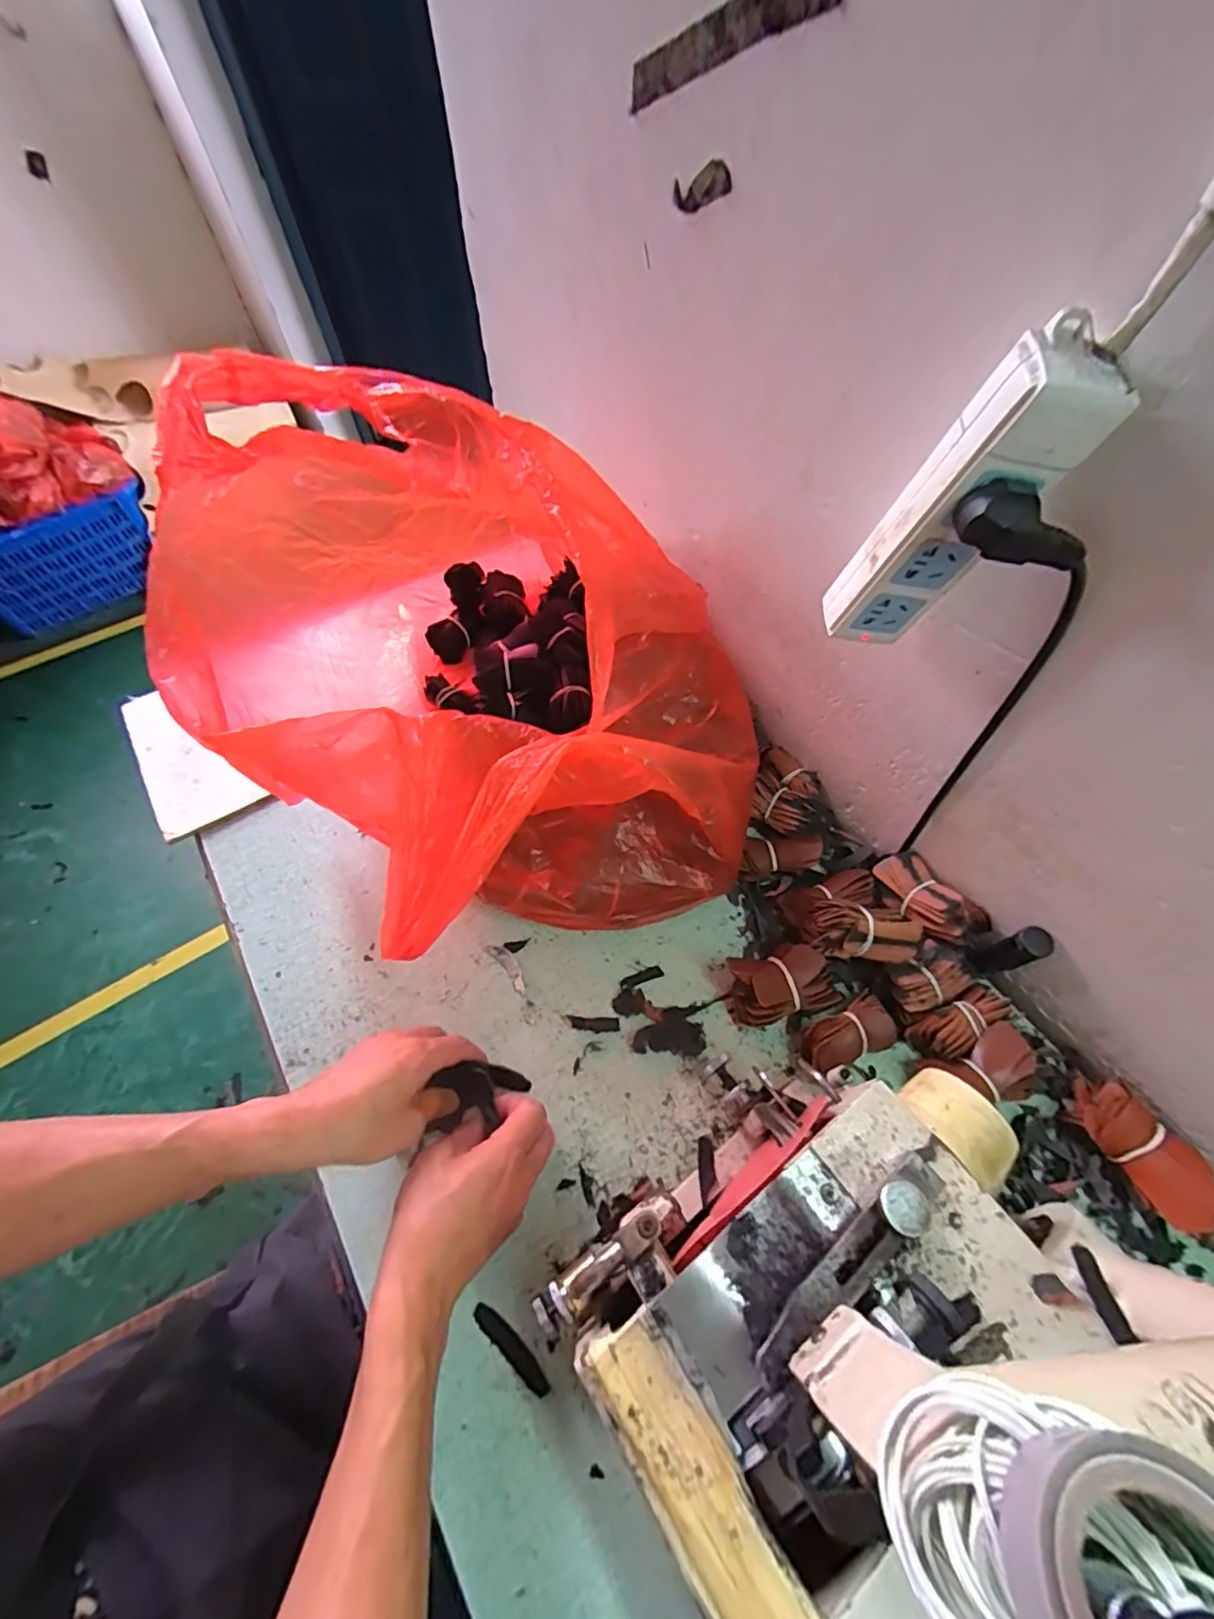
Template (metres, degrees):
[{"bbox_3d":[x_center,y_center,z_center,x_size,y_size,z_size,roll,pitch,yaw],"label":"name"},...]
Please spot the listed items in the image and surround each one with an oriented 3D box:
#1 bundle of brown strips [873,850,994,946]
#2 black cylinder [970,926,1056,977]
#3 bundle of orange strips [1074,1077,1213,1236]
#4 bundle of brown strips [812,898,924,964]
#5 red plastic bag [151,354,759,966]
[{"bbox_3d":[0.280,0.074,0.507,0.048,0.030,0.094,-33,63,-16],"label":"bundle of brown strips"},{"bbox_3d":[0.334,0.120,0.484,0.026,0.084,0.025,-1,59,2],"label":"black cylinder"},{"bbox_3d":[0.382,0.242,0.418,0.044,0.030,0.097,-18,45,-7],"label":"bundle of orange strips"},{"bbox_3d":[0.215,0.104,0.484,0.082,0.041,0.042,11,60,9],"label":"bundle of brown strips"},{"bbox_3d":[-0.100,-0.148,0.520,0.476,0.311,0.506,10,60,9],"label":"red plastic bag"}]

